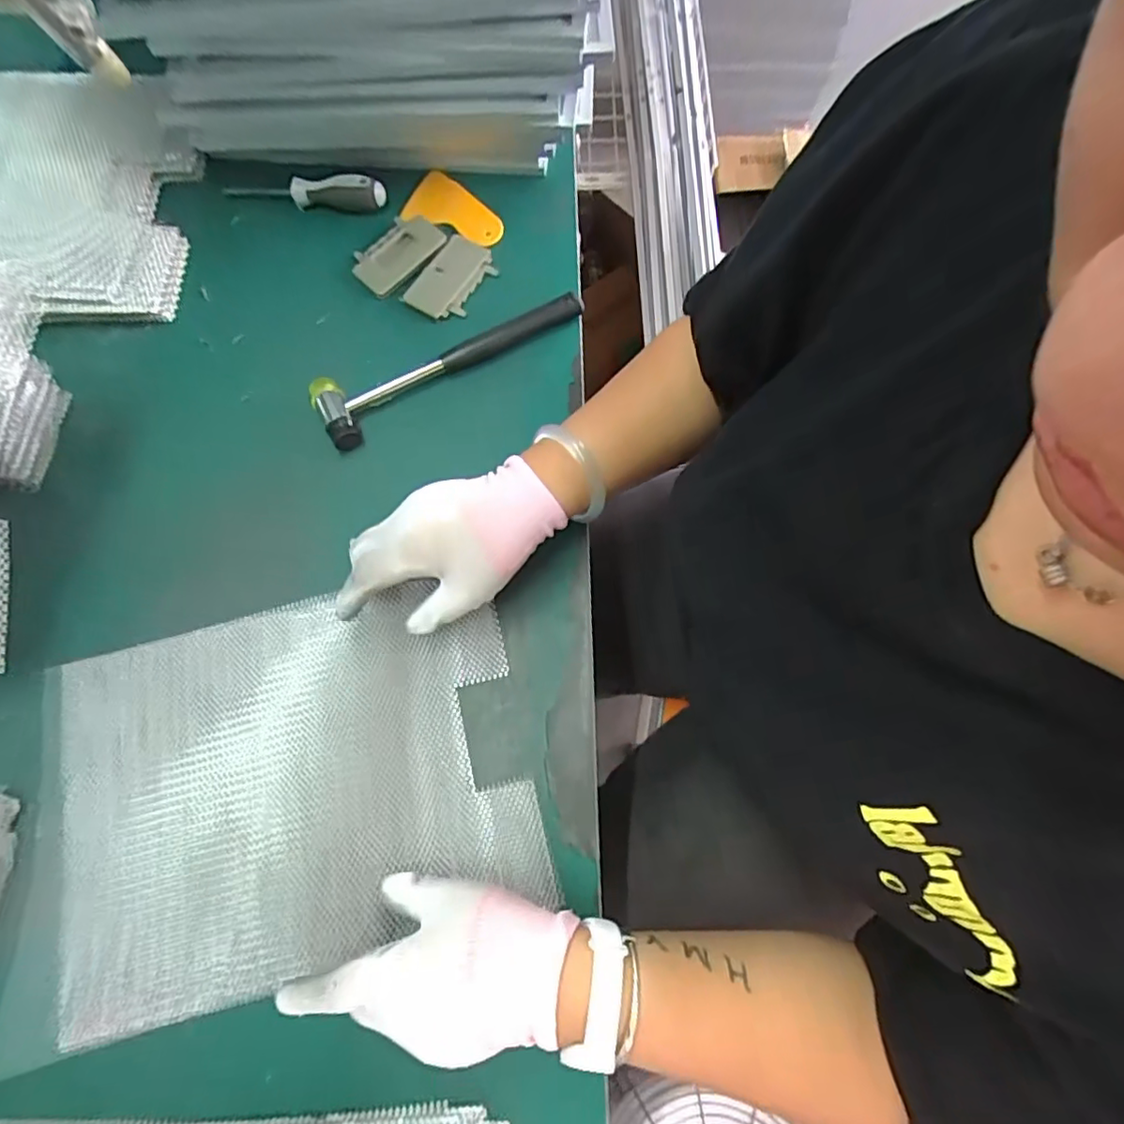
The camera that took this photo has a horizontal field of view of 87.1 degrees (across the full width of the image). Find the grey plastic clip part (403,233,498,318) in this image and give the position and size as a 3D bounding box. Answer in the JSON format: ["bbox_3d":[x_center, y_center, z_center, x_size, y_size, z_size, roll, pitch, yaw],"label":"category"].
[{"bbox_3d":[-0.100,-0.262,0.546,0.051,0.014,0.088,32,77,10],"label":"grey plastic clip part"}]

